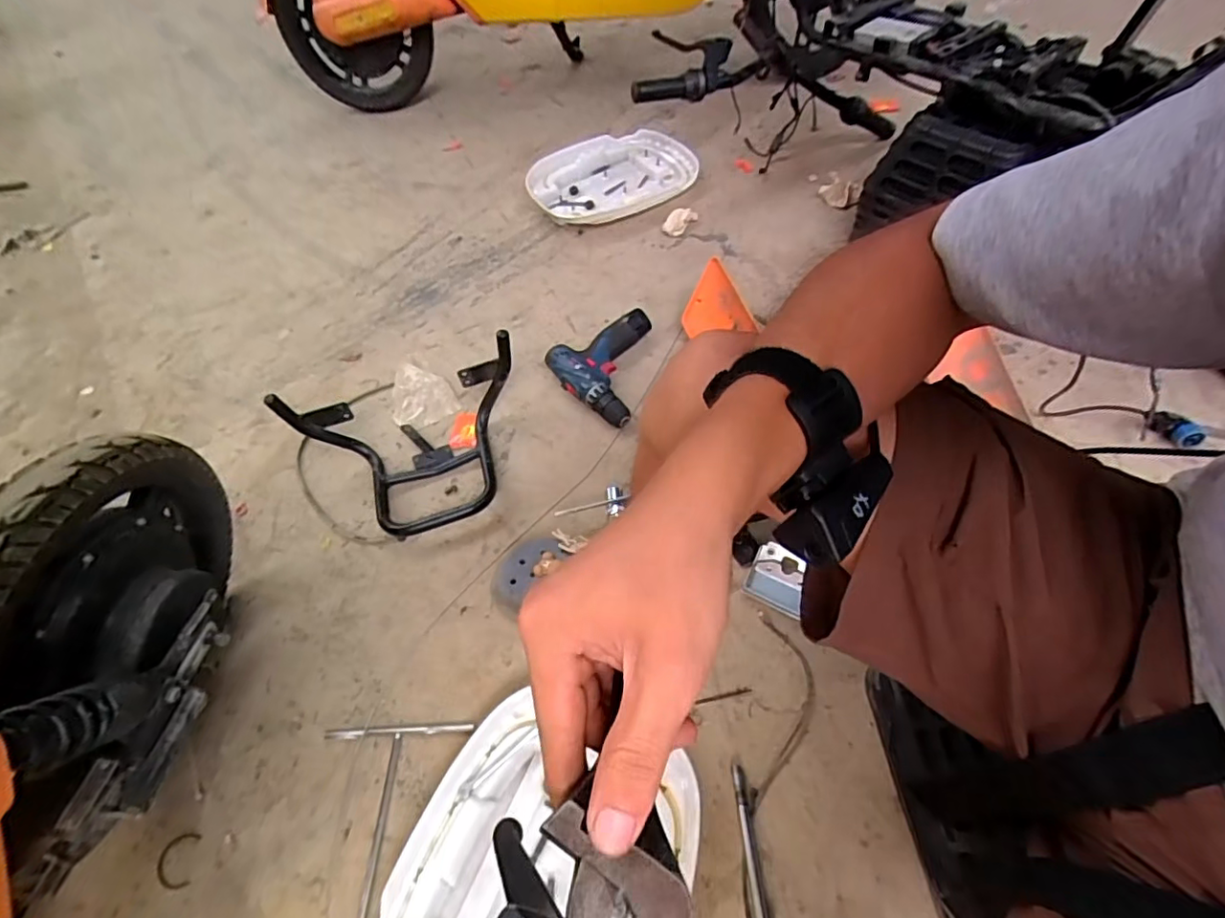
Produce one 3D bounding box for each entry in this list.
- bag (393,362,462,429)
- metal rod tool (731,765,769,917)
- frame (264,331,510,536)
[{"bbox_3d":[-0.334,-0.115,0.972,0.103,0.016,0.141,-28,58,-14],"label":"bag"},{"bbox_3d":[0.141,0.397,0.578,0.017,0.017,0.147,-4,56,2],"label":"metal rod tool"},{"bbox_3d":[-0.284,-0.013,0.820,0.333,0.149,0.219,-15,56,-6],"label":"frame"}]

